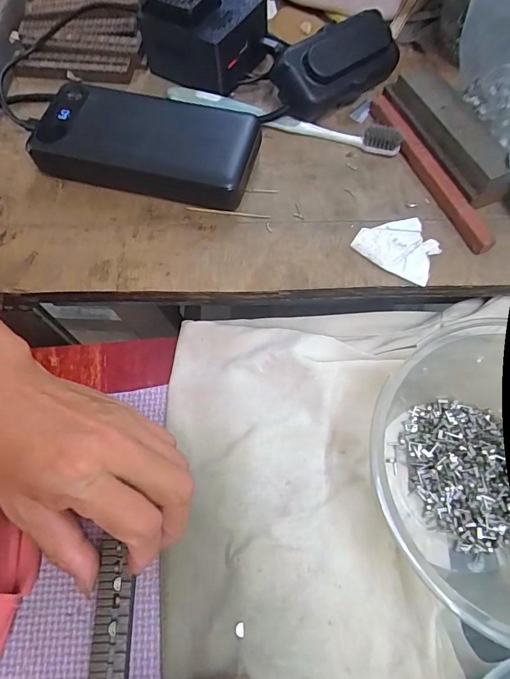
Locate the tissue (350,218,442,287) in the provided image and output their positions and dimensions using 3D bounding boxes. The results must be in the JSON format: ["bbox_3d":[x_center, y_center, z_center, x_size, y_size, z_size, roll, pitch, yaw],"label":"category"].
[{"bbox_3d":[0.095,-0.063,0.279,0.052,0.007,0.041,27,70,12],"label":"tissue"}]

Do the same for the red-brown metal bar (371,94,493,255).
[{"bbox_3d":[0.121,-0.121,0.297,0.014,0.012,0.147,-24,69,-9],"label":"red-brown metal bar"}]

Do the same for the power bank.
[{"bbox_3d":[-0.079,-0.143,0.304,0.157,0.027,0.071,13,68,7],"label":"power bank"}]

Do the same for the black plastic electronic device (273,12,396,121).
[{"bbox_3d":[0.063,-0.207,0.320,0.106,0.042,0.043,-37,72,-13],"label":"black plastic electronic device"}]

